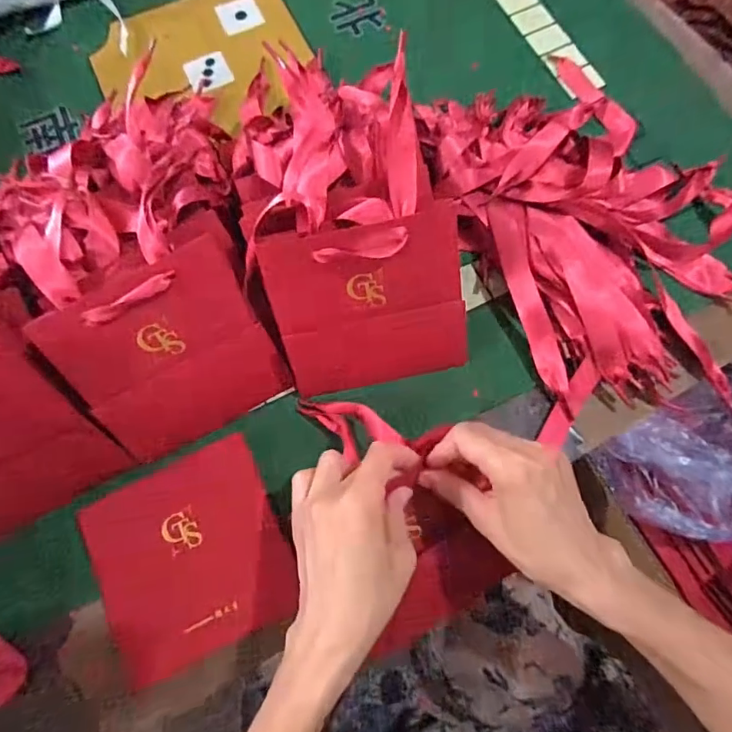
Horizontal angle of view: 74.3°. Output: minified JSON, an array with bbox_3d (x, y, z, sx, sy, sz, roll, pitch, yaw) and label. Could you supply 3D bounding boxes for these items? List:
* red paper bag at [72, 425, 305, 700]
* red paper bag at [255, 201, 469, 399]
[{"bbox_3d":[-0.133,0.146,0.372,0.136,0.018,0.138,-25,75,-6],"label":"red paper bag"},{"bbox_3d":[0.004,-0.044,0.368,0.139,0.130,0.019,-11,34,3],"label":"red paper bag"}]

